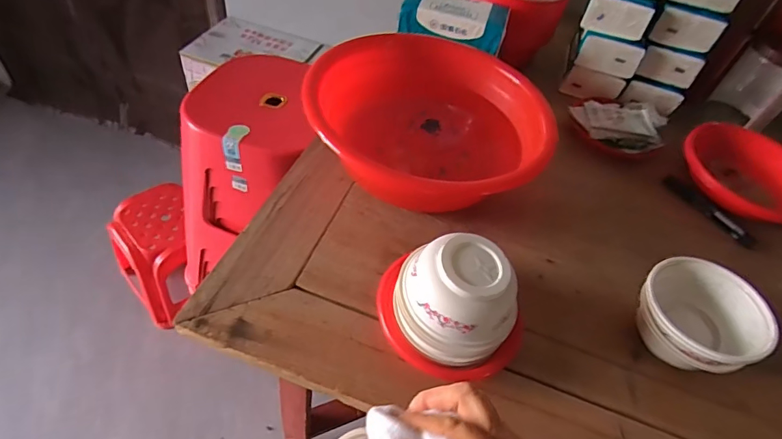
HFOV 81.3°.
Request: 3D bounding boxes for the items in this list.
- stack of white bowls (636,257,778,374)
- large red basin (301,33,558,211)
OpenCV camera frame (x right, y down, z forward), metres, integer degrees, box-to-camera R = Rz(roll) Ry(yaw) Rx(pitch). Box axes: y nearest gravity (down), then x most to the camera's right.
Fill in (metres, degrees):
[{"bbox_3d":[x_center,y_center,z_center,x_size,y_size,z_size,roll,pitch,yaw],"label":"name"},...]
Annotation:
[{"bbox_3d":[0.308,0.103,0.466,0.110,0.071,0.104,40,54,23],"label":"stack of white bowls"},{"bbox_3d":[0.046,-0.127,0.585,0.303,0.083,0.262,9,48,-3],"label":"large red basin"}]

